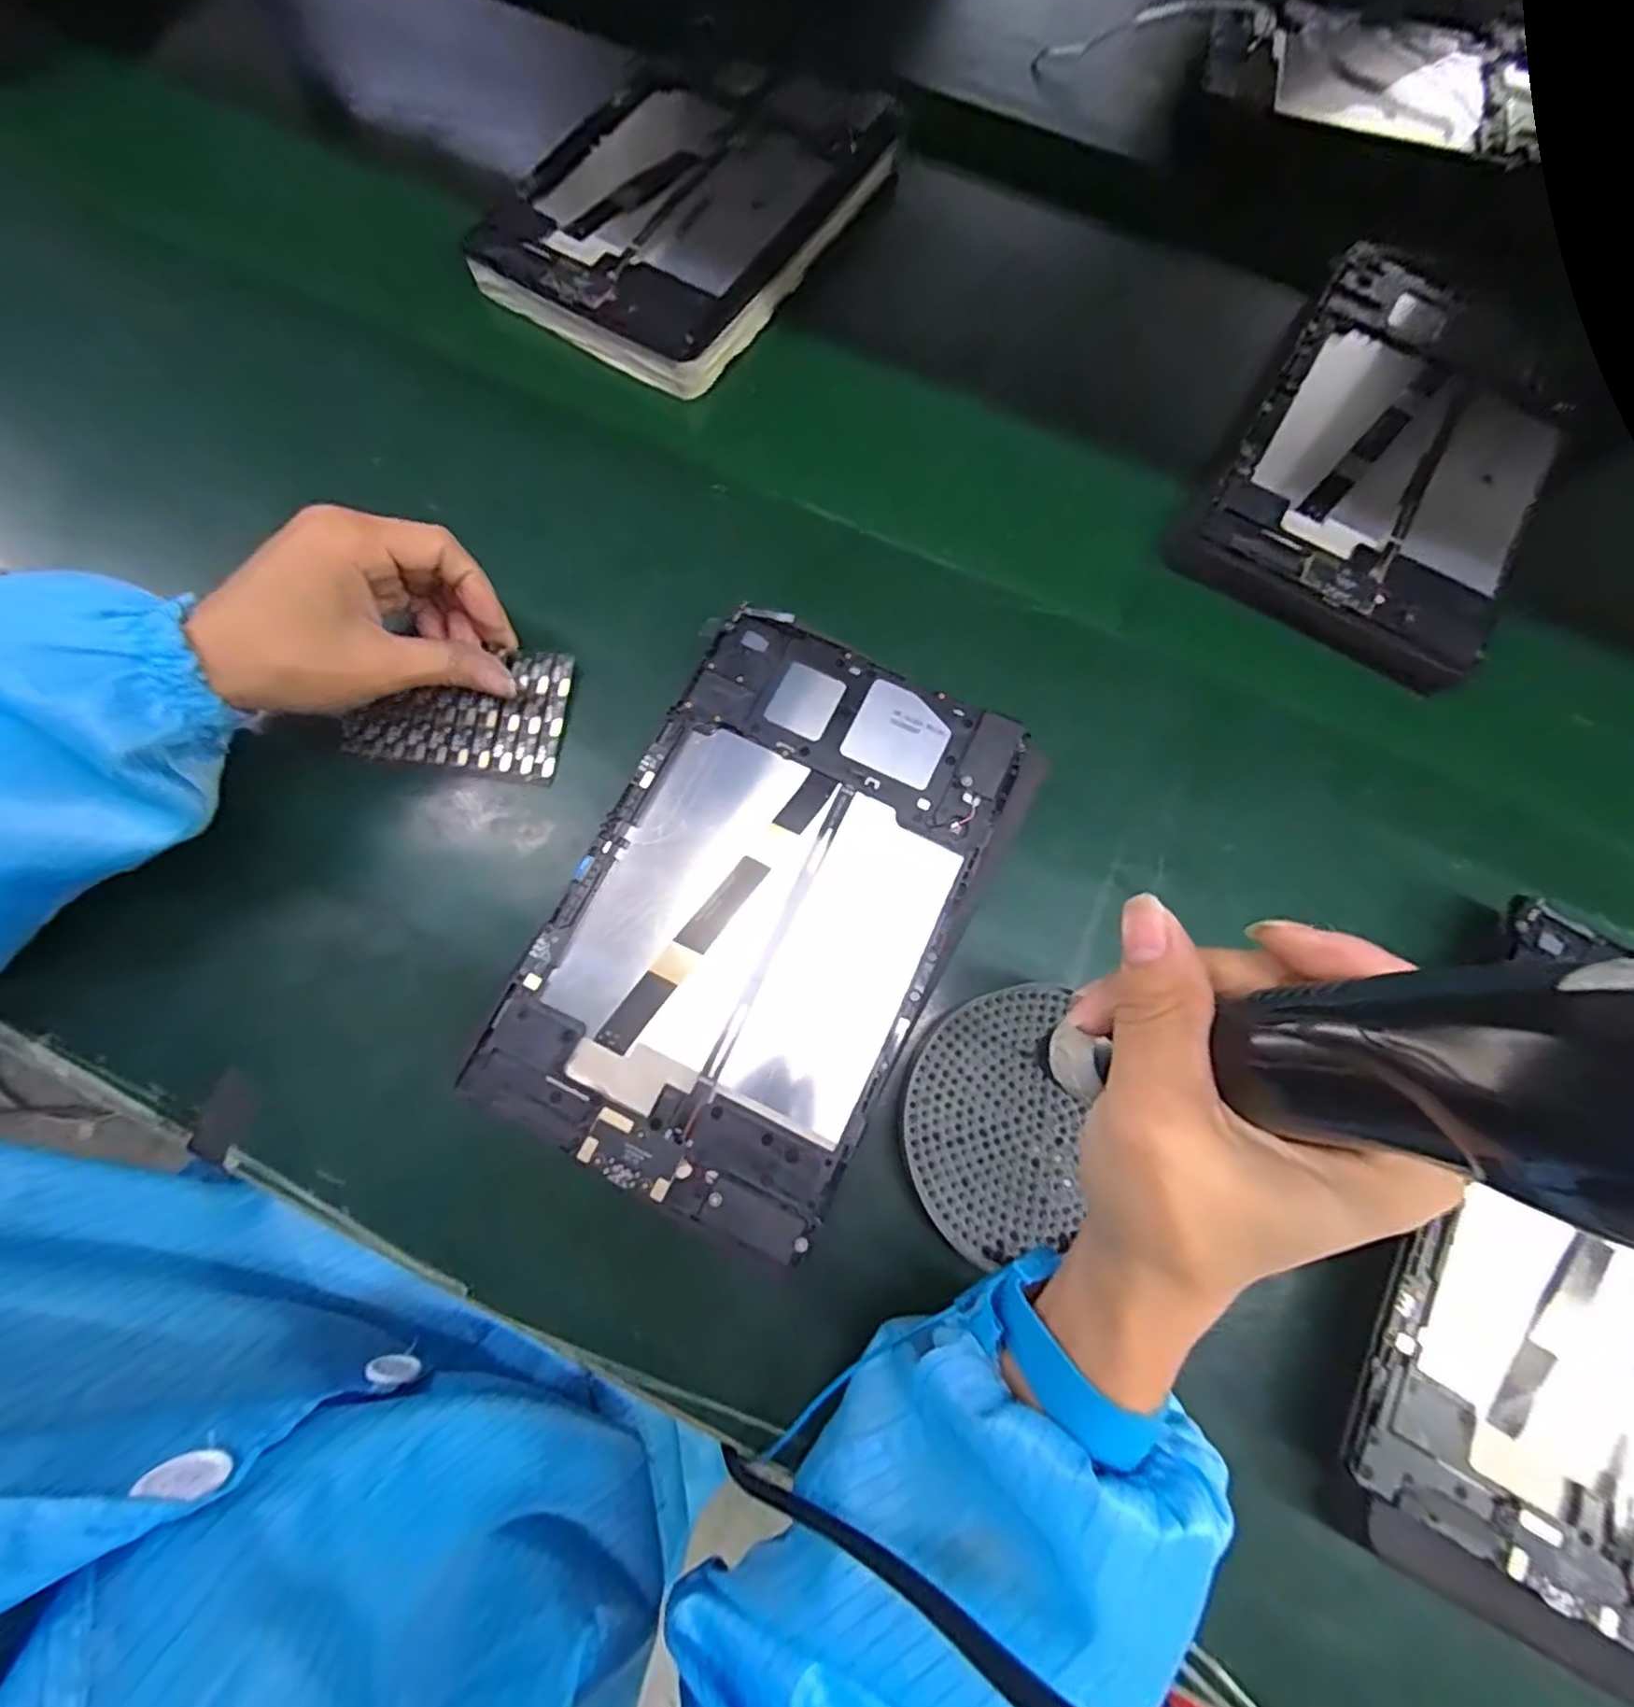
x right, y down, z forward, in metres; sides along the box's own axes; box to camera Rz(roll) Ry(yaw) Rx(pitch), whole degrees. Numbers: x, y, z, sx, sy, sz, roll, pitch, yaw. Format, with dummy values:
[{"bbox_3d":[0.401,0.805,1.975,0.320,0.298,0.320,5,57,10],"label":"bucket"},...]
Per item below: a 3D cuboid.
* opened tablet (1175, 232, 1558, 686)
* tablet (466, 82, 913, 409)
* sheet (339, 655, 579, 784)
[{"bbox_3d":[0.313,-0.217,0.373,0.152,0.014,0.251,31,77,7],"label":"opened tablet"},{"bbox_3d":[-0.073,-0.391,0.410,0.153,0.029,0.239,31,77,6],"label":"tablet"},{"bbox_3d":[-0.170,-0.069,0.327,0.104,0.008,0.061,7,83,-1],"label":"sheet"}]

